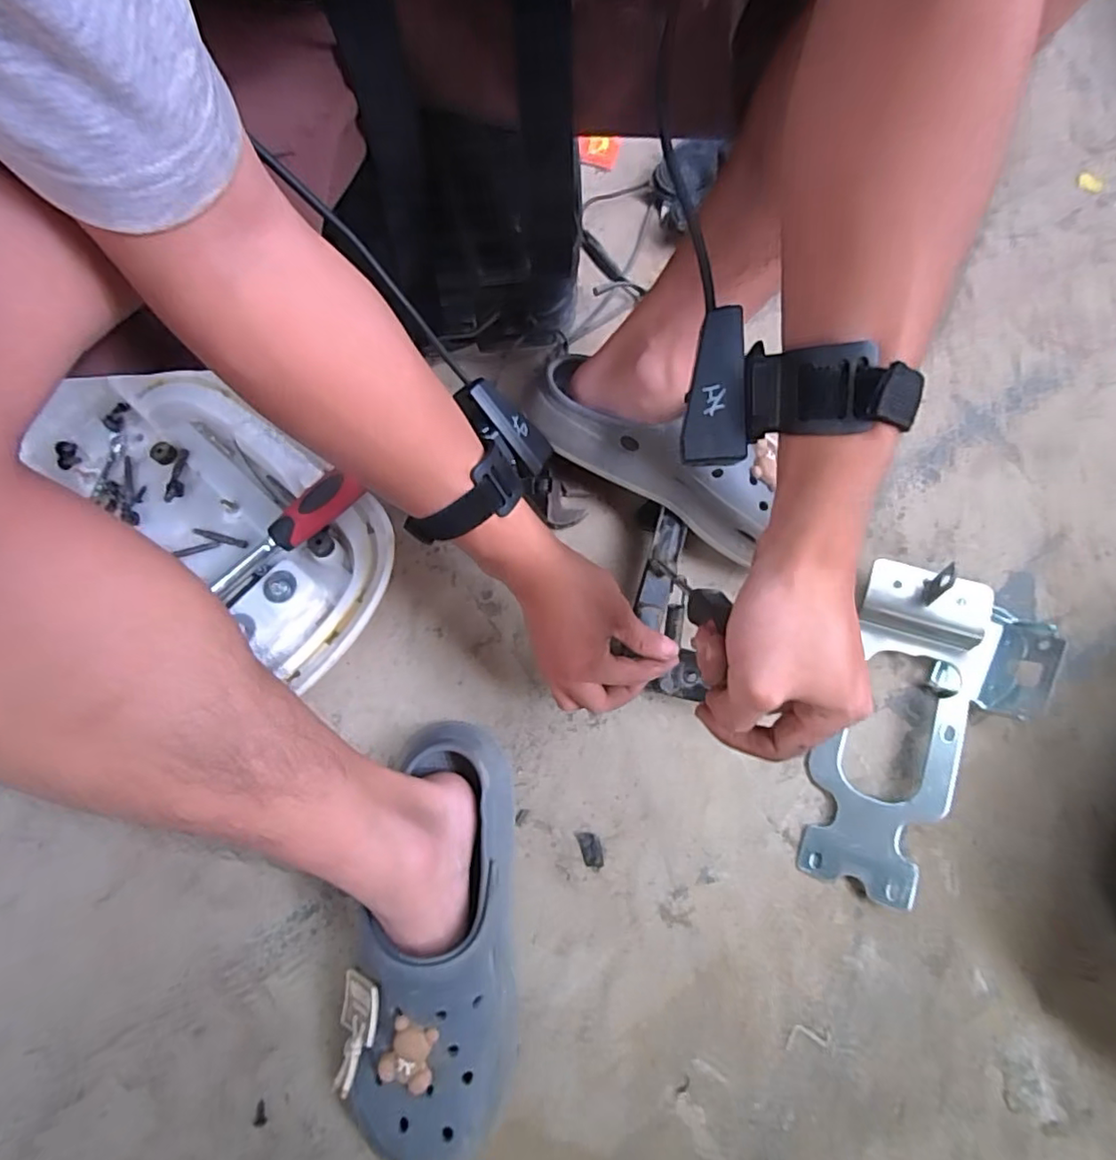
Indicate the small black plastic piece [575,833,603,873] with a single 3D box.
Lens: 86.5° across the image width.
[{"bbox_3d":[0.026,0.213,0.464,0.015,0.004,0.030,-19,75,-5],"label":"small black plastic piece"}]

